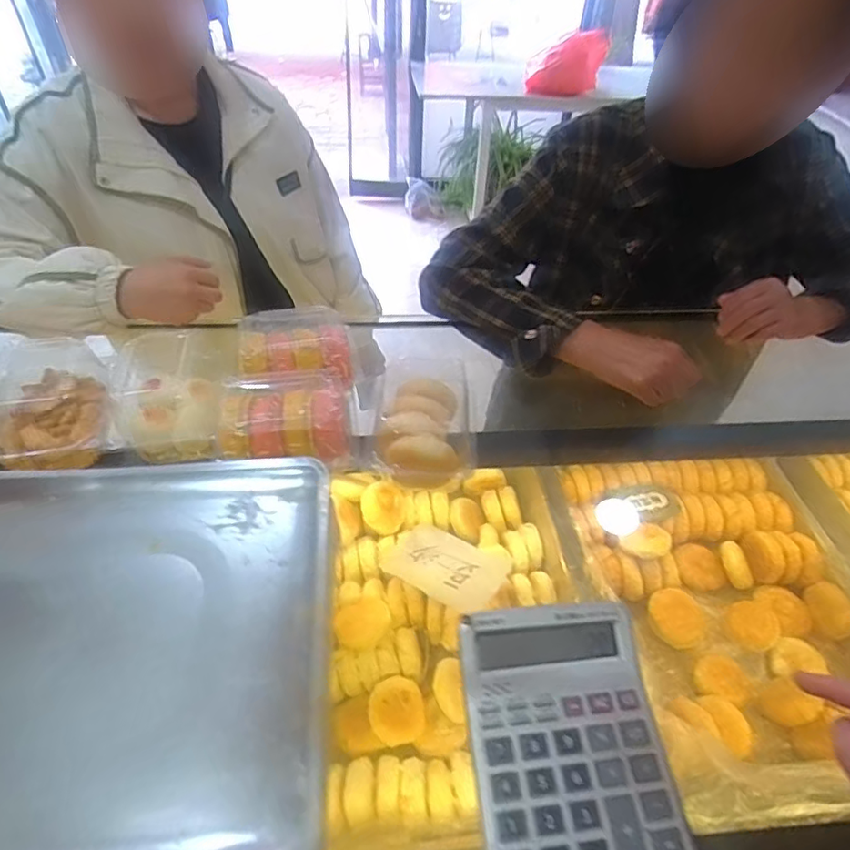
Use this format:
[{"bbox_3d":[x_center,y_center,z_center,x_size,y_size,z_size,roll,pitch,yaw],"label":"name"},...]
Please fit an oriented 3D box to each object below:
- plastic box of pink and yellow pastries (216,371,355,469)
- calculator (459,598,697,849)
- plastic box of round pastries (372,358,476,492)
[{"bbox_3d":[-0.137,-0.008,0.544,0.129,0.060,0.098,-5,47,-8],"label":"plastic box of pink and yellow pastries"},{"bbox_3d":[0.101,0.212,0.386,0.132,0.038,0.165,-3,47,-6],"label":"calculator"},{"bbox_3d":[-0.001,-0.001,0.554,0.093,0.061,0.124,0,46,-3],"label":"plastic box of round pastries"}]

